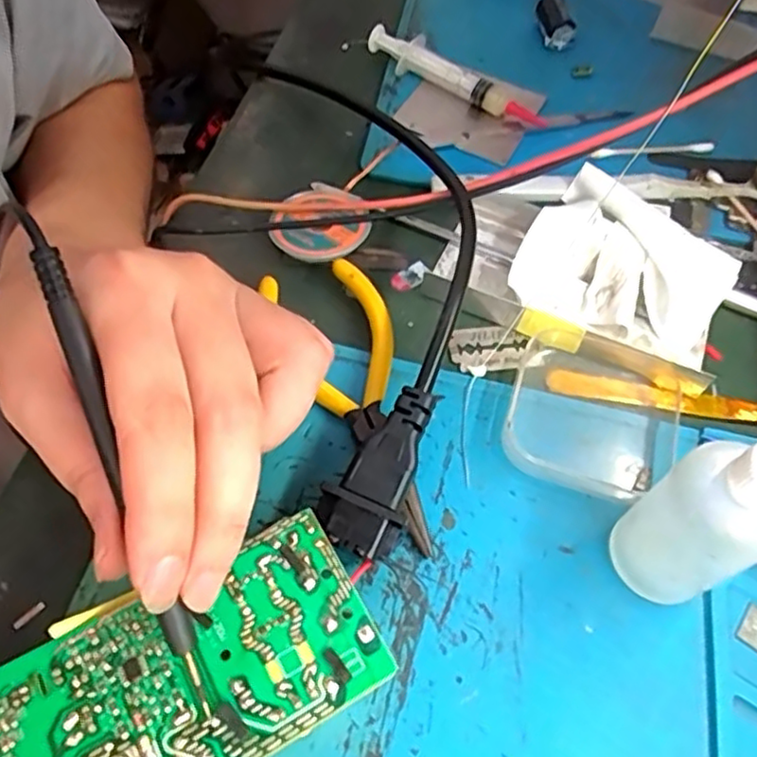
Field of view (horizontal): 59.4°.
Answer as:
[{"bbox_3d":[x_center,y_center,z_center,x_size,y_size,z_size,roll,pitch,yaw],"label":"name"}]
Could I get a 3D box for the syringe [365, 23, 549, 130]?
[{"bbox_3d":[0.042,-0.167,0.370,0.115,0.021,0.012,32,60,15],"label":"syringe"}]

